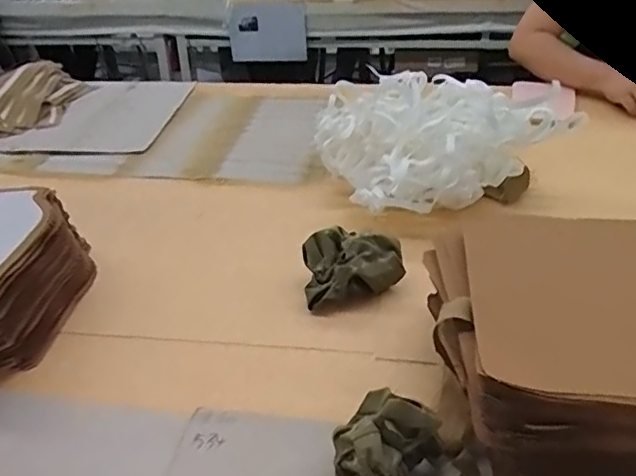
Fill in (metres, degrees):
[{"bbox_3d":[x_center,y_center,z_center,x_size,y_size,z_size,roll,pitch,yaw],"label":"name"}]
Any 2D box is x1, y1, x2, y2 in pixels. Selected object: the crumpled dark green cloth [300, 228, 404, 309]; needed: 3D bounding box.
[{"bbox_3d":[0.035,0.030,0.643,0.110,0.062,0.068,-11,33,-14],"label":"crumpled dark green cloth"}]

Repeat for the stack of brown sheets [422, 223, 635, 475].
[{"bbox_3d":[0.233,0.093,0.470,0.267,0.109,0.235,1,32,6],"label":"stack of brown sheets"}]

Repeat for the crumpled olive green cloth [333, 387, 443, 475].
[{"bbox_3d":[0.046,0.160,0.431,0.075,0.061,0.086,22,39,33],"label":"crumpled olive green cloth"}]

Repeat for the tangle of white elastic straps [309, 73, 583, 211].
[{"bbox_3d":[0.154,-0.150,0.825,0.281,0.115,0.297,-12,33,-15],"label":"tangle of white elastic straps"}]

